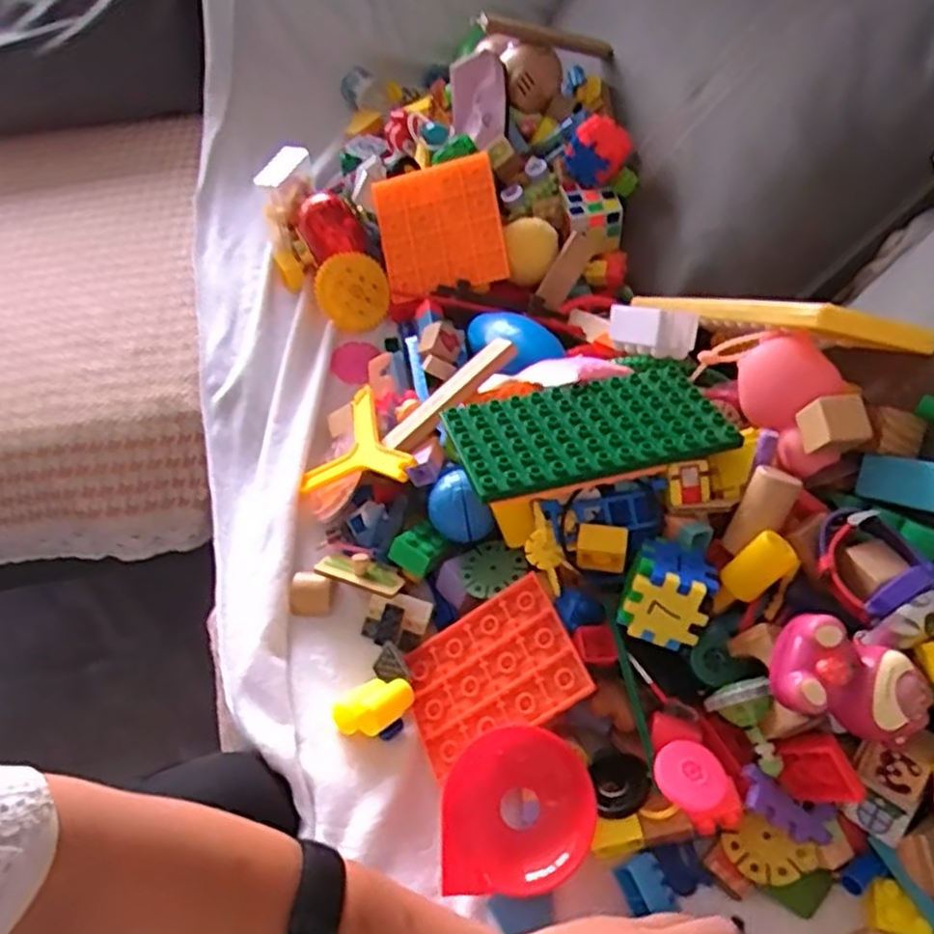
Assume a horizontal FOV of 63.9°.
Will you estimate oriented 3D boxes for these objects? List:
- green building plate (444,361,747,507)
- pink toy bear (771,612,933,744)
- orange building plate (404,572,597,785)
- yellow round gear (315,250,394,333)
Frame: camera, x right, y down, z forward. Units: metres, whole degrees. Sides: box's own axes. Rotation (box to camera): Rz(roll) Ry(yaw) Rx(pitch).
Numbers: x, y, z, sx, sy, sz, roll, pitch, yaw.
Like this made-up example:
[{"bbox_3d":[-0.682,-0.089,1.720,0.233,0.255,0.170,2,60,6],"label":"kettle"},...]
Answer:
[{"bbox_3d":[0.085,-0.028,0.529,0.189,0.012,0.094,-13,44,-14],"label":"green building plate"},{"bbox_3d":[0.210,0.116,0.407,0.078,0.038,0.047,14,56,15],"label":"pink toy bear"},{"bbox_3d":[0.014,0.145,0.517,0.123,0.007,0.093,-35,51,9],"label":"orange building plate"},{"bbox_3d":[-0.120,-0.187,0.800,0.075,0.082,0.012,-33,16,1],"label":"yellow round gear"}]

